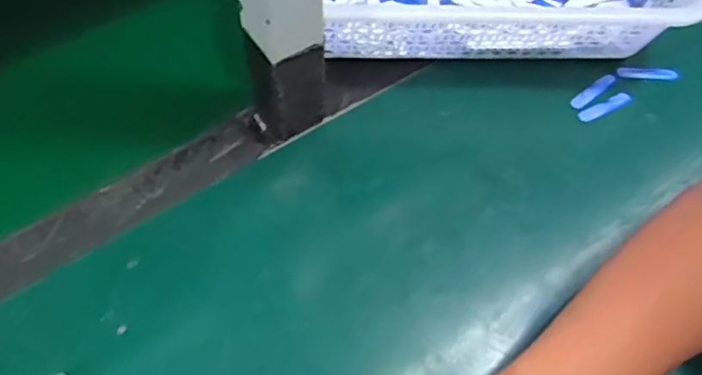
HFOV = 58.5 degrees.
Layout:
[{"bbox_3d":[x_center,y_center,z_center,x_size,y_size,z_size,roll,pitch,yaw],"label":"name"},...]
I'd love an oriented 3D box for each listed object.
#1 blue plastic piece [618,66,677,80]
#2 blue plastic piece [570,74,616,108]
[{"bbox_3d":[0.259,-0.100,0.547,0.051,0.007,0.009,6,61,1],"label":"blue plastic piece"},{"bbox_3d":[0.208,-0.083,0.535,0.053,0.009,0.012,-36,68,-20],"label":"blue plastic piece"}]

